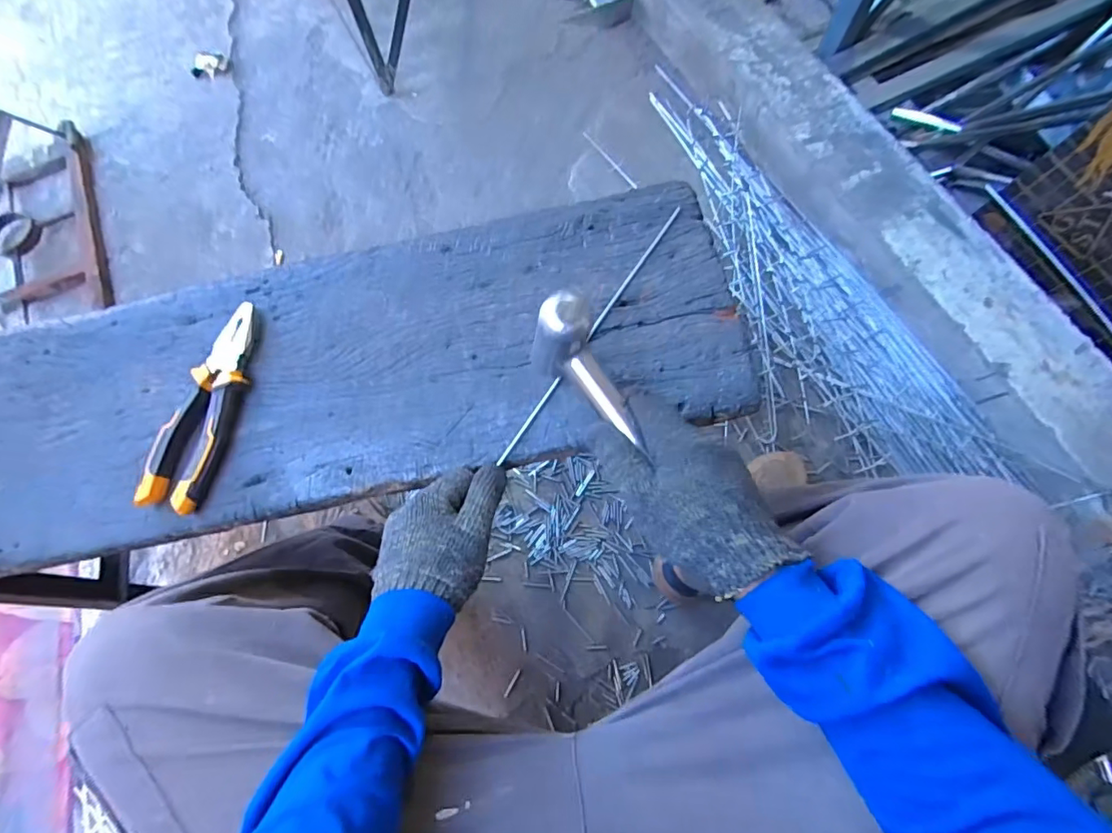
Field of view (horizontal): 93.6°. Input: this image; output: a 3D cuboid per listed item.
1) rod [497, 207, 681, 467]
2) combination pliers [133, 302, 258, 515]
[{"bbox_3d":[0.035,-0.081,0.480,0.007,0.007,0.295,33,79,9],"label":"rod"},{"bbox_3d":[-0.318,-0.012,0.482,0.056,0.024,0.192,11,76,4],"label":"combination pliers"}]

